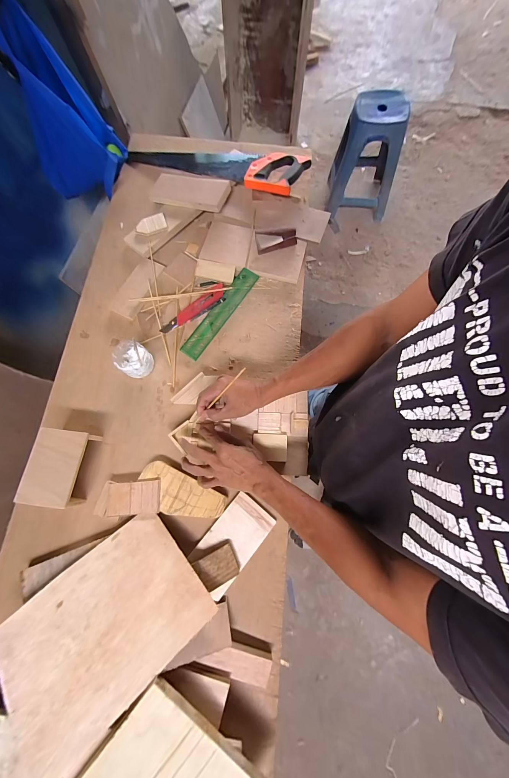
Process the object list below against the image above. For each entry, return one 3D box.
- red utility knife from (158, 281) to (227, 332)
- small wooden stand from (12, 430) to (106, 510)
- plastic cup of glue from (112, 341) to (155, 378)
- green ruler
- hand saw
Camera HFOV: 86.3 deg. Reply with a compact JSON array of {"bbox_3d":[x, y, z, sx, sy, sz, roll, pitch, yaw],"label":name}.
[{"bbox_3d":[-0.138,-0.180,0.621,0.167,0.025,0.039,-36,77,-8],"label":"red utility knife"},{"bbox_3d":[-0.358,0.147,0.510,0.093,0.070,0.134,7,75,3],"label":"small wooden stand"},{"bbox_3d":[-0.258,-0.063,0.579,0.071,0.052,0.065,0,74,1],"label":"plastic cup of glue"},{"bbox_3d":[-0.079,-0.180,0.637,0.048,0.010,0.254,32,78,4],"label":"green ruler"},{"bbox_3d":[-0.110,-0.618,0.731,0.499,0.038,0.123,19,76,7],"label":"hand saw"}]

